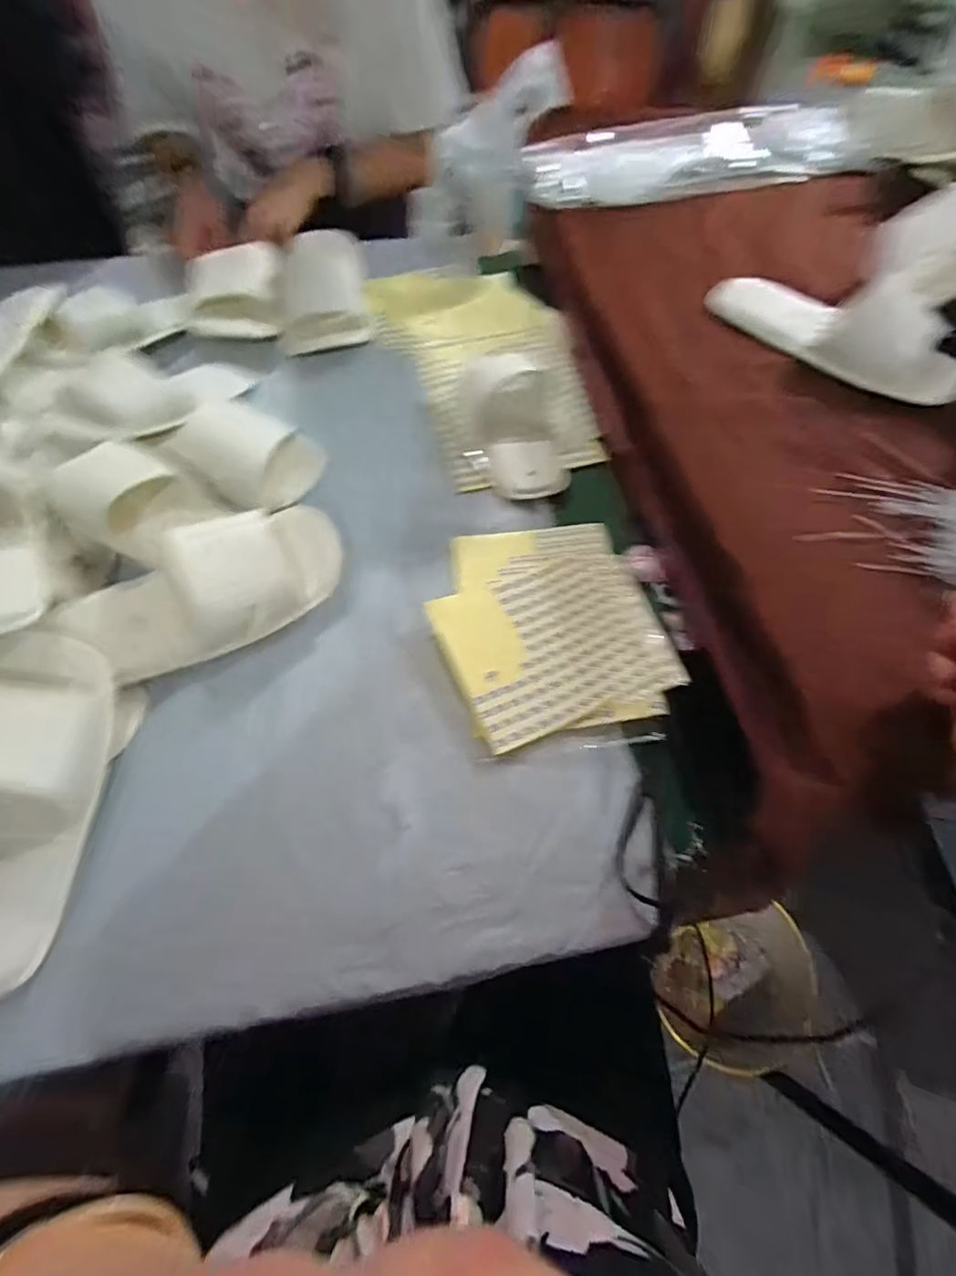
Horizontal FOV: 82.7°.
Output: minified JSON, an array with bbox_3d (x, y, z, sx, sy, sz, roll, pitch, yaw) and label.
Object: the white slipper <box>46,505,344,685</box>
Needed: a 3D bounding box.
[{"bbox_3d":[-0.244,-0.045,0.503,0.246,0.069,0.109,-26,67,-15],"label":"white slipper"}]

